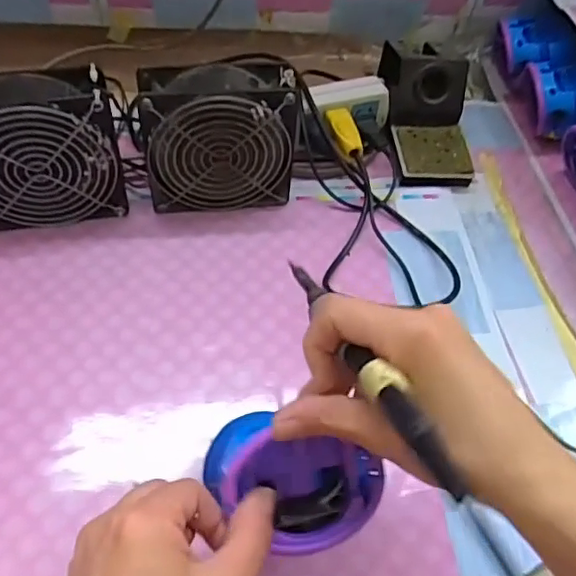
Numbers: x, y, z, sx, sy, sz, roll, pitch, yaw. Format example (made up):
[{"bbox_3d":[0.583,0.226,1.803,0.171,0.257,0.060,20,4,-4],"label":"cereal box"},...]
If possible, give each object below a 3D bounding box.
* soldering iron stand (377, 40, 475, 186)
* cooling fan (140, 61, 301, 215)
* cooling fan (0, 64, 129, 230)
[{"bbox_3d":[0.134,-0.175,0.559,0.077,0.071,0.142,-1,54,-6],"label":"soldering iron stand"},{"bbox_3d":[-0.057,-0.124,0.474,0.116,0.121,0.050,-5,54,-9],"label":"cooling fan"},{"bbox_3d":[-0.192,-0.106,0.446,0.122,0.117,0.051,-10,55,-13],"label":"cooling fan"}]

